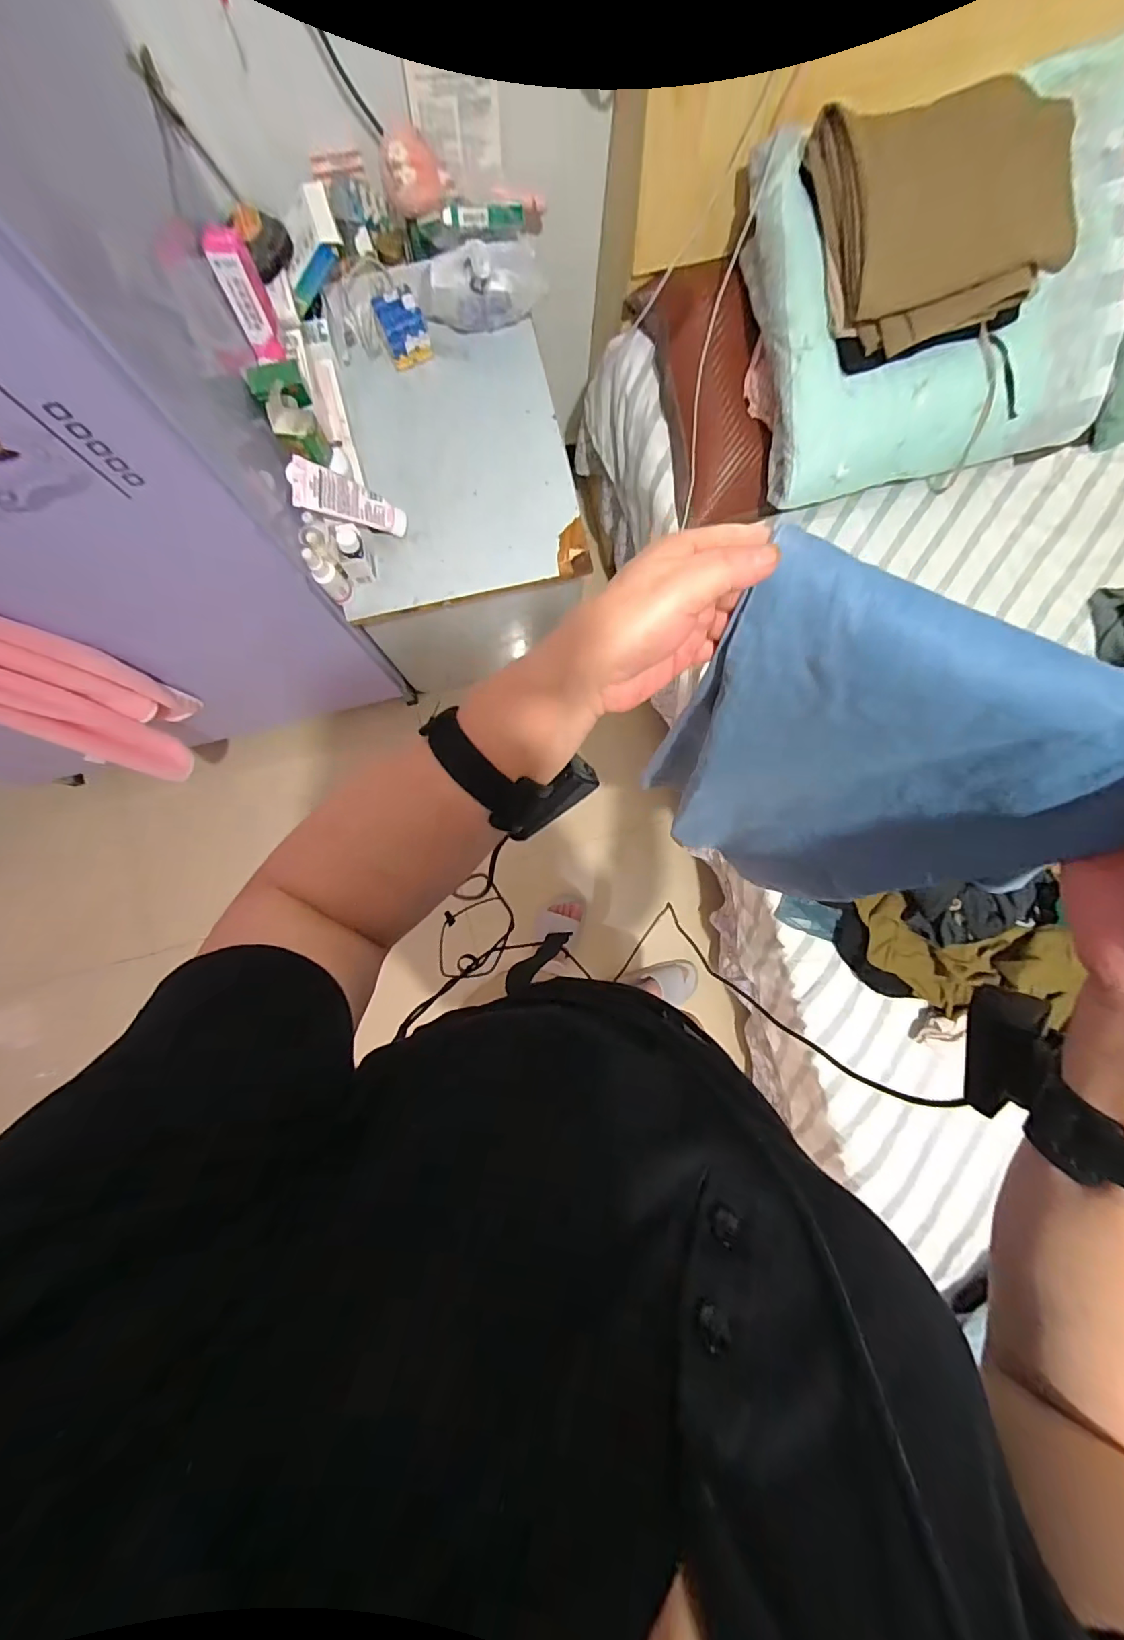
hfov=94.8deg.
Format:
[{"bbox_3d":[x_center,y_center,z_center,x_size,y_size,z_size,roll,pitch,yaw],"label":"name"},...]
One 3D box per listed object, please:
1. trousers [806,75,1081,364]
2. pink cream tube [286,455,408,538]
[{"bbox_3d":[0.488,-0.772,0.655,0.305,0.077,0.253,-21,110,-1],"label":"trousers"},{"bbox_3d":[-0.306,-0.461,0.752,0.165,0.028,0.053,1,86,-42],"label":"pink cream tube"}]

